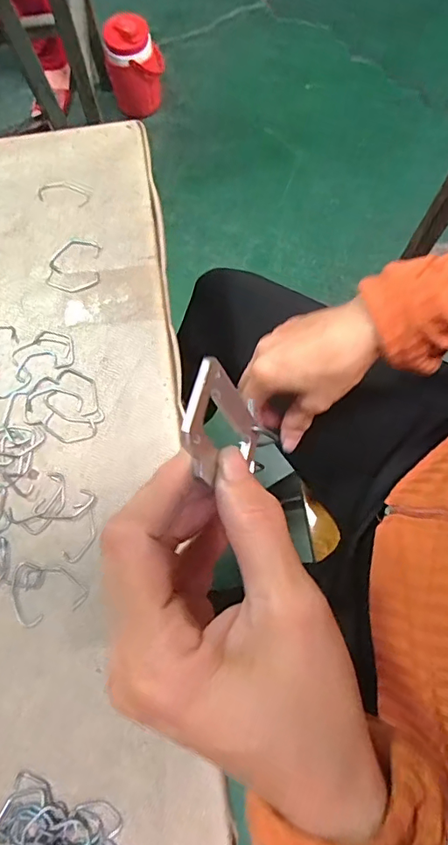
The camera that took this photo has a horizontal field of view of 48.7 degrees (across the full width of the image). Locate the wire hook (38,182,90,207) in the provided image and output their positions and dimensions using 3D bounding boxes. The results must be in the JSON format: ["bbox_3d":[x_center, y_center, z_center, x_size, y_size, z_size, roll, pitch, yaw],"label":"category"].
[{"bbox_3d":[-0.130,-0.186,0.401,0.042,0.004,0.018,11,77,3],"label":"wire hook"}]

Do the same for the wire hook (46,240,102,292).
[{"bbox_3d":[-0.117,-0.122,0.384,0.042,0.004,0.044,-3,76,0],"label":"wire hook"}]

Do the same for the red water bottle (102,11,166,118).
[{"bbox_3d":[-0.223,-0.891,1.269,0.143,0.219,0.110,-12,77,-2],"label":"red water bottle"}]

